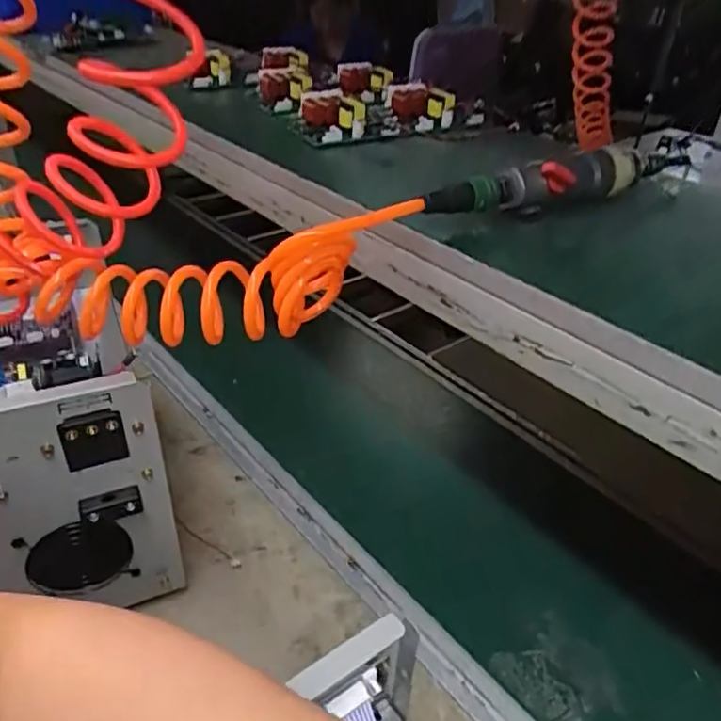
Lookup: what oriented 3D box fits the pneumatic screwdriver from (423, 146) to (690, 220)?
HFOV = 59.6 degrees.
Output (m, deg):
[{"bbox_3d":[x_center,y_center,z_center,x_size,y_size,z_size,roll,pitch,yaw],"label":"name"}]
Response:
[{"bbox_3d":[0.170,-0.146,0.506,0.279,0.037,0.039,-20,40,-29],"label":"pneumatic screwdriver"}]

